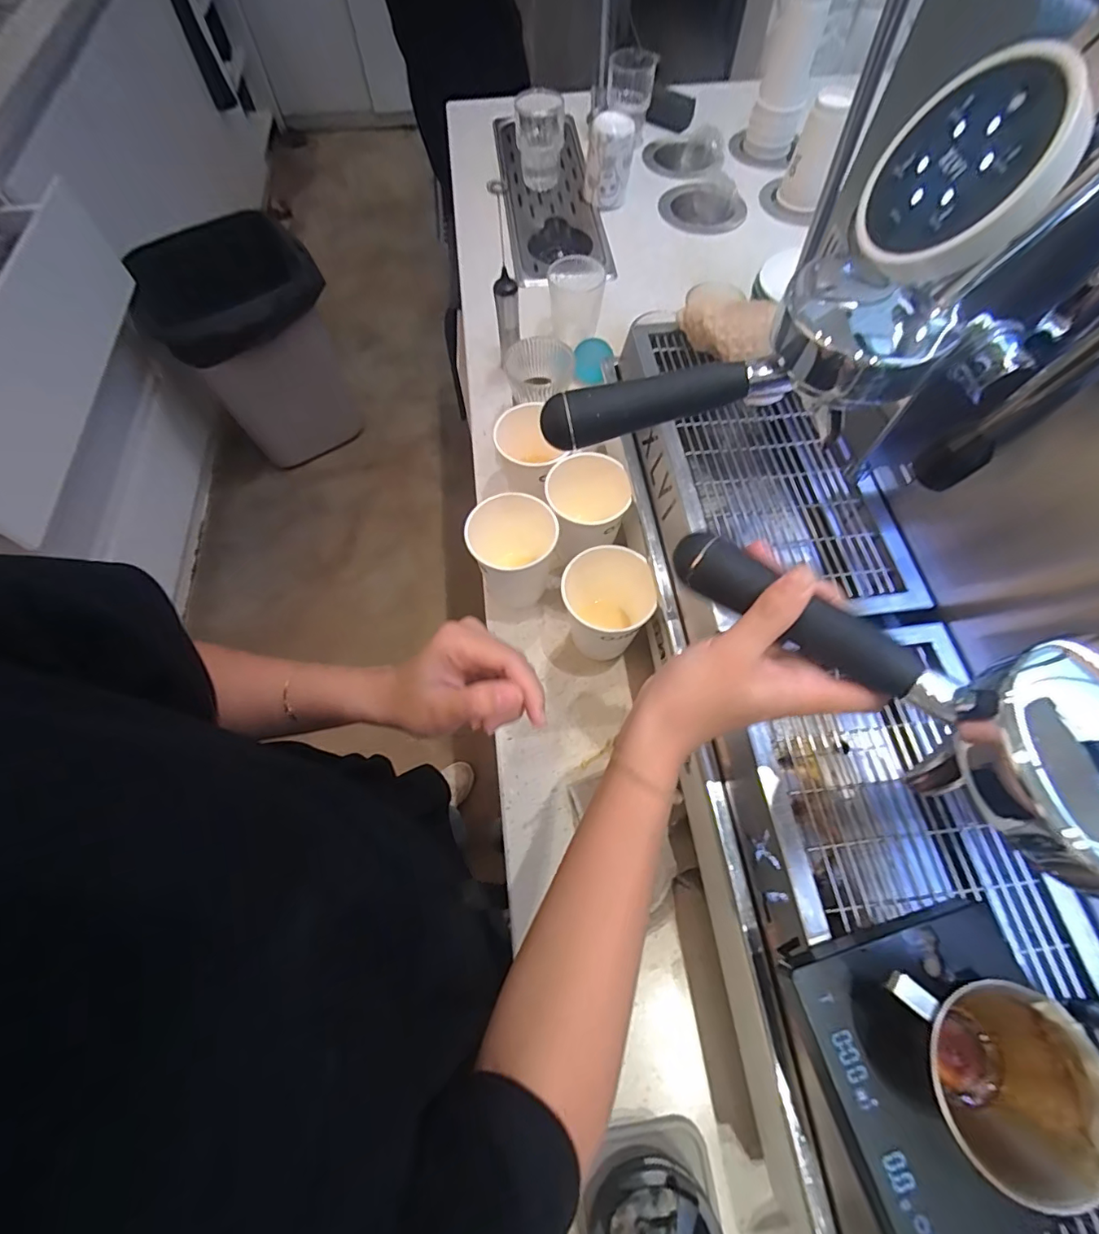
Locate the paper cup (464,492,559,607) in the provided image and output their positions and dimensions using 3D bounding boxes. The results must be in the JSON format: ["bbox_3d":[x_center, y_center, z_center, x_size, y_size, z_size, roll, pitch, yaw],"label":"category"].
[{"bbox_3d":[-0.035,-0.059,0.541,0.087,0.119,0.092,0,65,1],"label":"paper cup"}]

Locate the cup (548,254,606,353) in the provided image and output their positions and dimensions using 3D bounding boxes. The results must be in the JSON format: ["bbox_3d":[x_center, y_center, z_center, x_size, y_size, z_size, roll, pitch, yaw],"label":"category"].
[{"bbox_3d":[0.038,-0.457,0.745,0.075,0.092,0.070,1,65,2],"label":"cup"}]

